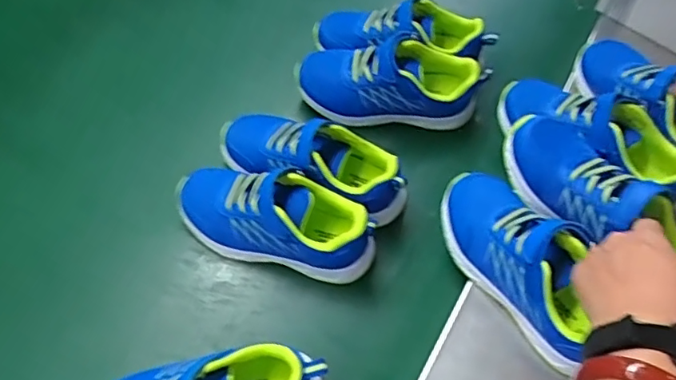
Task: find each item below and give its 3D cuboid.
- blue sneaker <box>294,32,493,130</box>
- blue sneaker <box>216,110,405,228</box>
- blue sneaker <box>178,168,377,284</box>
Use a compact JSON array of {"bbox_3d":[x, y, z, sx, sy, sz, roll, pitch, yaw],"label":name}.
[{"bbox_3d":[0.057,-0.122,0.630,0.205,0.081,0.081,7,60,2],"label":"blue sneaker"},{"bbox_3d":[-0.032,-0.023,0.572,0.205,0.075,0.085,23,62,11],"label":"blue sneaker"},{"bbox_3d":[-0.063,0.027,0.539,0.198,0.078,0.075,17,61,8],"label":"blue sneaker"}]

